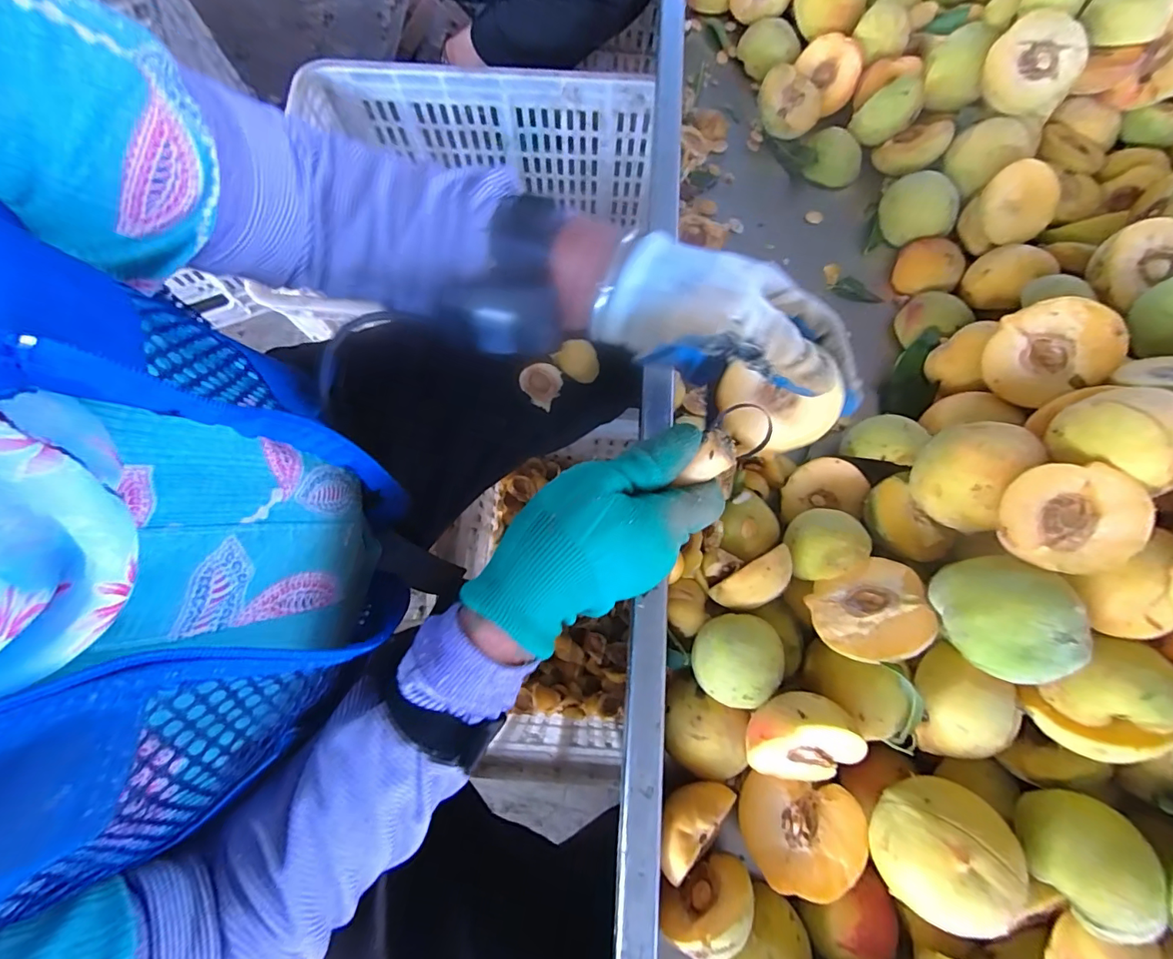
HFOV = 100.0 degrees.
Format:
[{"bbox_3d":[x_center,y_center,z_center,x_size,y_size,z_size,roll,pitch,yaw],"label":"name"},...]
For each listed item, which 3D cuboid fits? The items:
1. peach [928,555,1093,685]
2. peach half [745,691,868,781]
[{"bbox_3d":[0.215,0.073,0.261,0.048,0.054,0.060,-6,75,-2],"label":"peach"},{"bbox_3d":[0.125,0.150,0.289,0.057,0.059,0.025,15,33,-2],"label":"peach half"}]

